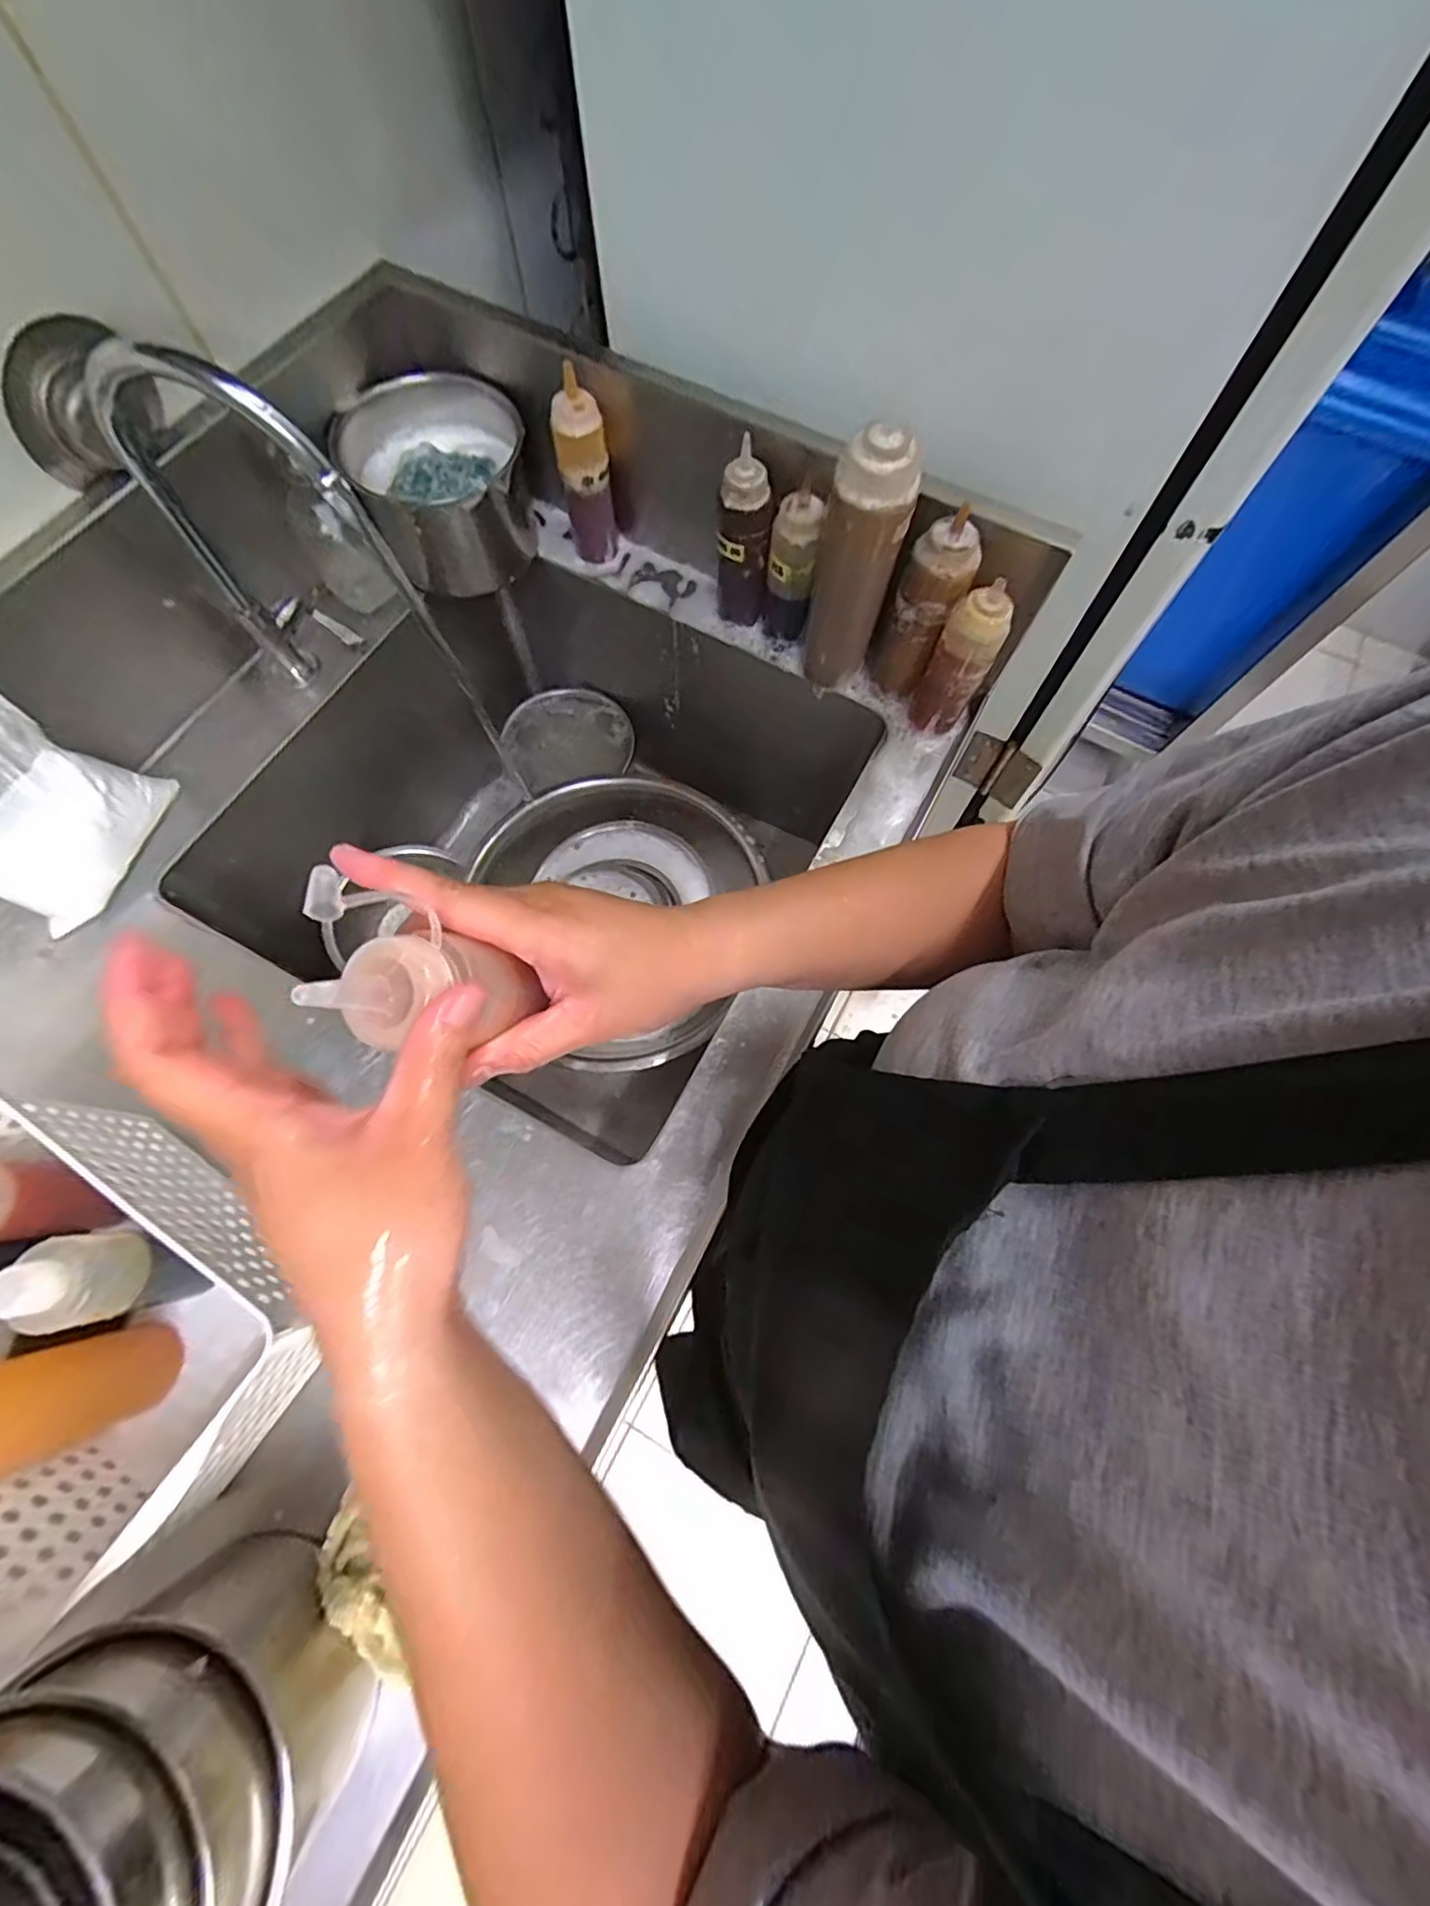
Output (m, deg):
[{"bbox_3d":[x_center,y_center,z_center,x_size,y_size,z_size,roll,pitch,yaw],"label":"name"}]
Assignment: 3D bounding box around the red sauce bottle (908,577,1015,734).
[{"bbox_3d":[0.217,-0.249,0.584,0.046,0.156,0.048,8,71,1],"label":"red sauce bottle"}]

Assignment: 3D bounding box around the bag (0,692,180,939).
[{"bbox_3d":[-0.542,-0.121,0.492,0.068,0.197,0.143,13,71,3],"label":"bag"}]

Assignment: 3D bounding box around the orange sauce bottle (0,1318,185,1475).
[{"bbox_3d":[-0.410,0.268,0.375,0.052,0.176,0.059,-19,72,-8],"label":"orange sauce bottle"}]

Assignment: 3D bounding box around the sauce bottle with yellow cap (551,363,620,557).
[{"bbox_3d":[-0.128,-0.472,0.636,0.048,0.163,0.041,-11,72,-5],"label":"sauce bottle with yellow cap"}]

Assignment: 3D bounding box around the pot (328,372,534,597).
[{"bbox_3d":[-0.277,-0.469,0.673,0.156,0.145,0.142,1,71,-1],"label":"pot"}]

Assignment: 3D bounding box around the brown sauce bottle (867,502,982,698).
[{"bbox_3d":[0.181,-0.299,0.565,0.052,0.148,0.044,32,73,9],"label":"brown sauce bottle"}]

